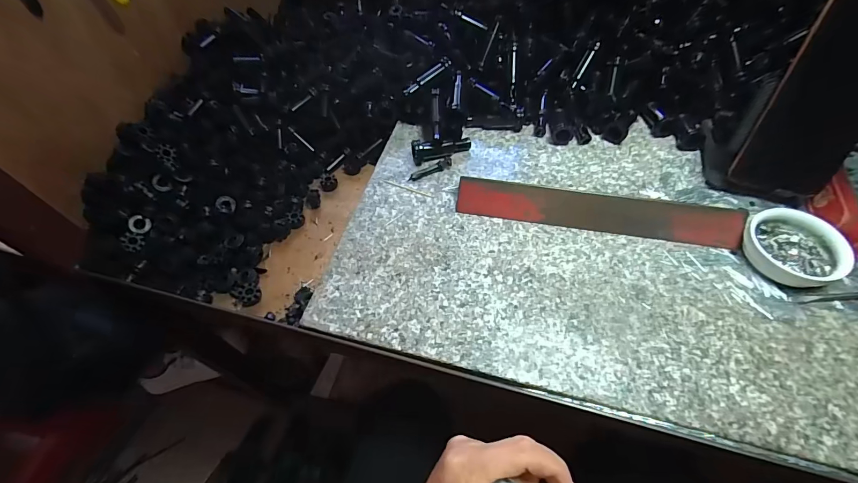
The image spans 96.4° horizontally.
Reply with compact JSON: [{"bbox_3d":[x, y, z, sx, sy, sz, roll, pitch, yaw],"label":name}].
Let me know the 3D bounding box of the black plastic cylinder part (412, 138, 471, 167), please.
[{"bbox_3d":[0.014,-0.103,0.421,0.065,0.024,0.017,-12,56,-5],"label":"black plastic cylinder part"}]

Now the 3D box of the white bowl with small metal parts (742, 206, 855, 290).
[{"bbox_3d":[0.312,0.005,0.329,0.068,0.023,0.069,-1,56,2],"label":"white bowl with small metal parts"}]

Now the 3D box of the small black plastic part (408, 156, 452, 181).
[{"bbox_3d":[0.001,-0.078,0.414,0.050,0.008,0.010,-22,58,-11],"label":"small black plastic part"}]

